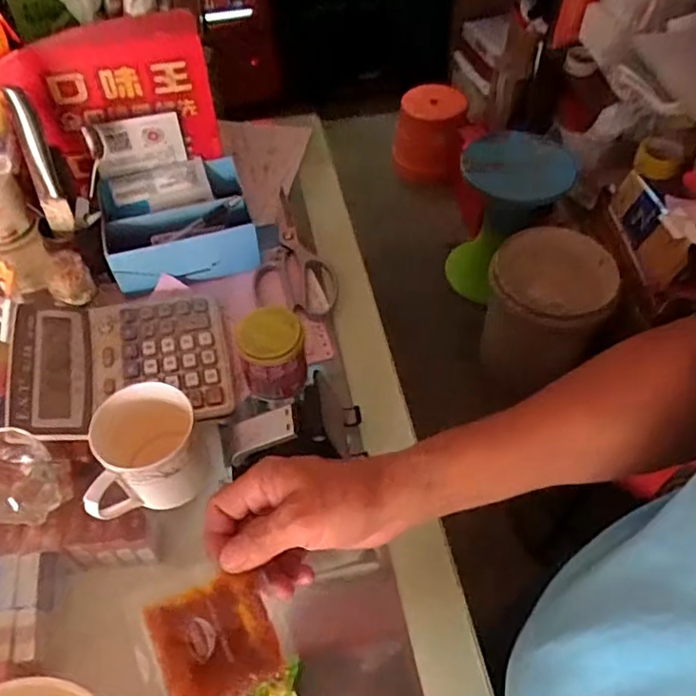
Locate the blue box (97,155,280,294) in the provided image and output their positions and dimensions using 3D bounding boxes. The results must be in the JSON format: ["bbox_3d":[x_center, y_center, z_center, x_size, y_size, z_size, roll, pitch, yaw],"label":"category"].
[{"bbox_3d":[-0.178,-0.140,0.681,0.178,0.070,0.116,-16,54,-10],"label":"blue box"}]

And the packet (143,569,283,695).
[{"bbox_3d":[-0.079,0.176,0.367,0.066,0.006,0.064,-18,70,-24],"label":"packet"}]

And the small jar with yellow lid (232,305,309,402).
[{"bbox_3d":[-0.071,0.009,0.579,0.061,0.088,0.052,-13,53,-8],"label":"small jar with yellow lid"}]

